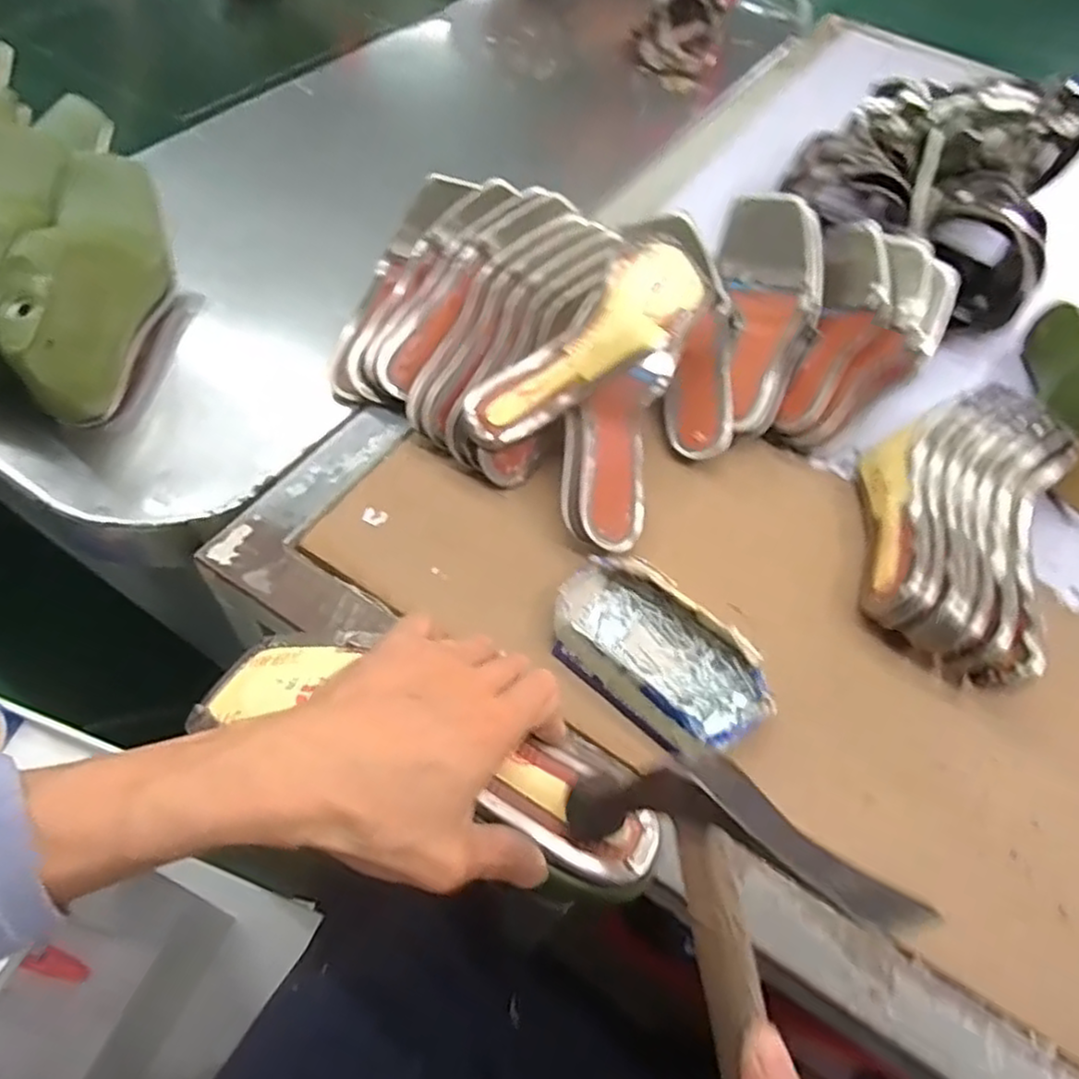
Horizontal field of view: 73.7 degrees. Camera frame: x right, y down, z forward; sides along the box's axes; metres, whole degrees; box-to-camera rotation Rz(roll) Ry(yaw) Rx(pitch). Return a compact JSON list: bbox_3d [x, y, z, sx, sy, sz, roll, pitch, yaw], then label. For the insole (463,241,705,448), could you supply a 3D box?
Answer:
[{"bbox_3d":[0.040,-0.141,0.506,0.221,0.056,0.072,-40,67,-8],"label":"insole"}]

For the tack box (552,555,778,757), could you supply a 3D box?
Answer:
[{"bbox_3d":[0.071,0.068,0.434,0.083,0.033,0.134,-38,67,-25],"label":"tack box"}]

